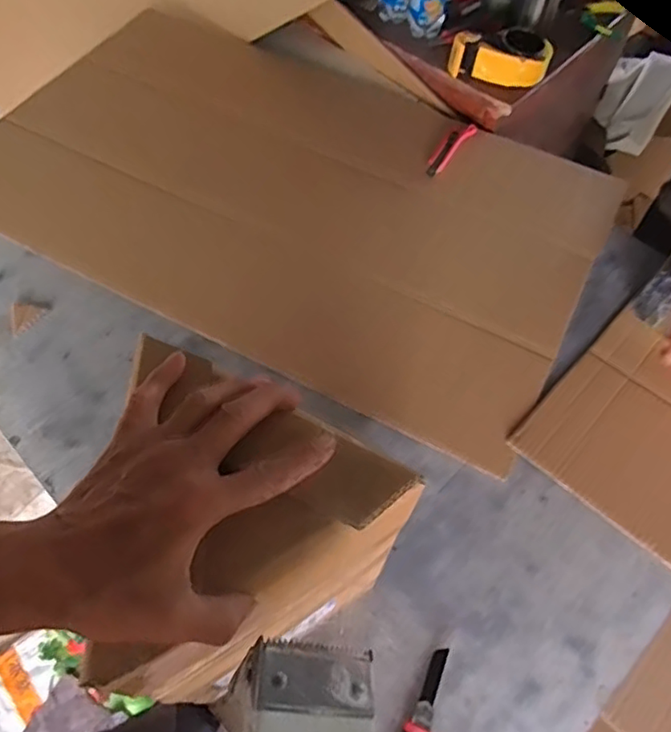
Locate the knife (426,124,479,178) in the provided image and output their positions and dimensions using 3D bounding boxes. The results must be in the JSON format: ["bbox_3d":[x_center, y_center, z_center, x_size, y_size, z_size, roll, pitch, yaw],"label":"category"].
[{"bbox_3d":[0.208,-0.392,1.078,0.029,0.028,0.141,34,65,16],"label":"knife"}]

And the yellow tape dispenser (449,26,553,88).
[{"bbox_3d":[0.298,-0.562,1.074,0.170,0.052,0.096,20,62,8],"label":"yellow tape dispenser"}]

